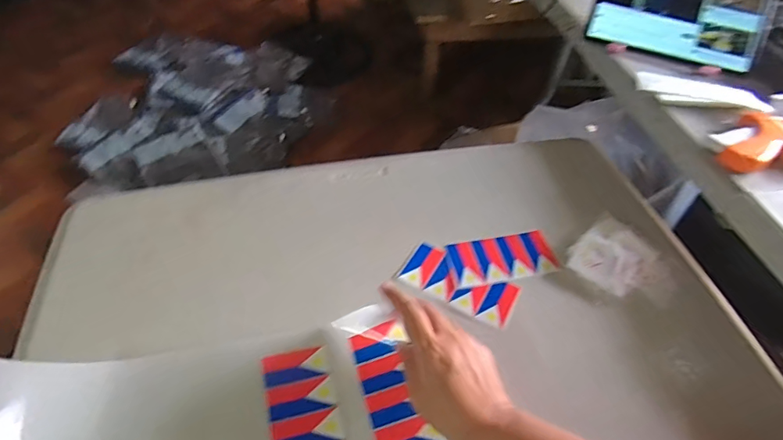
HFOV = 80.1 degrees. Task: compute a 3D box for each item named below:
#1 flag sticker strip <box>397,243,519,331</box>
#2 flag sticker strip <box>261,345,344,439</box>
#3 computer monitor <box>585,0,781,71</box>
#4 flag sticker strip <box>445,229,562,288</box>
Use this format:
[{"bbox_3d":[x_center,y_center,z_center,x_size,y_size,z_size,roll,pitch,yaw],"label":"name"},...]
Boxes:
[{"bbox_3d":[0.076,0.071,0.528,0.127,0.008,0.061,25,52,17],"label":"flag sticker strip"},{"bbox_3d":[-0.080,0.177,0.422,0.061,0.009,0.121,-10,51,-13],"label":"flag sticker strip"},{"bbox_3d":[0.448,-0.326,0.719,0.247,0.027,0.148,19,93,11],"label":"computer monitor"},{"bbox_3d":[0.130,0.043,0.551,0.123,0.010,0.063,-6,50,-10],"label":"flag sticker strip"}]

